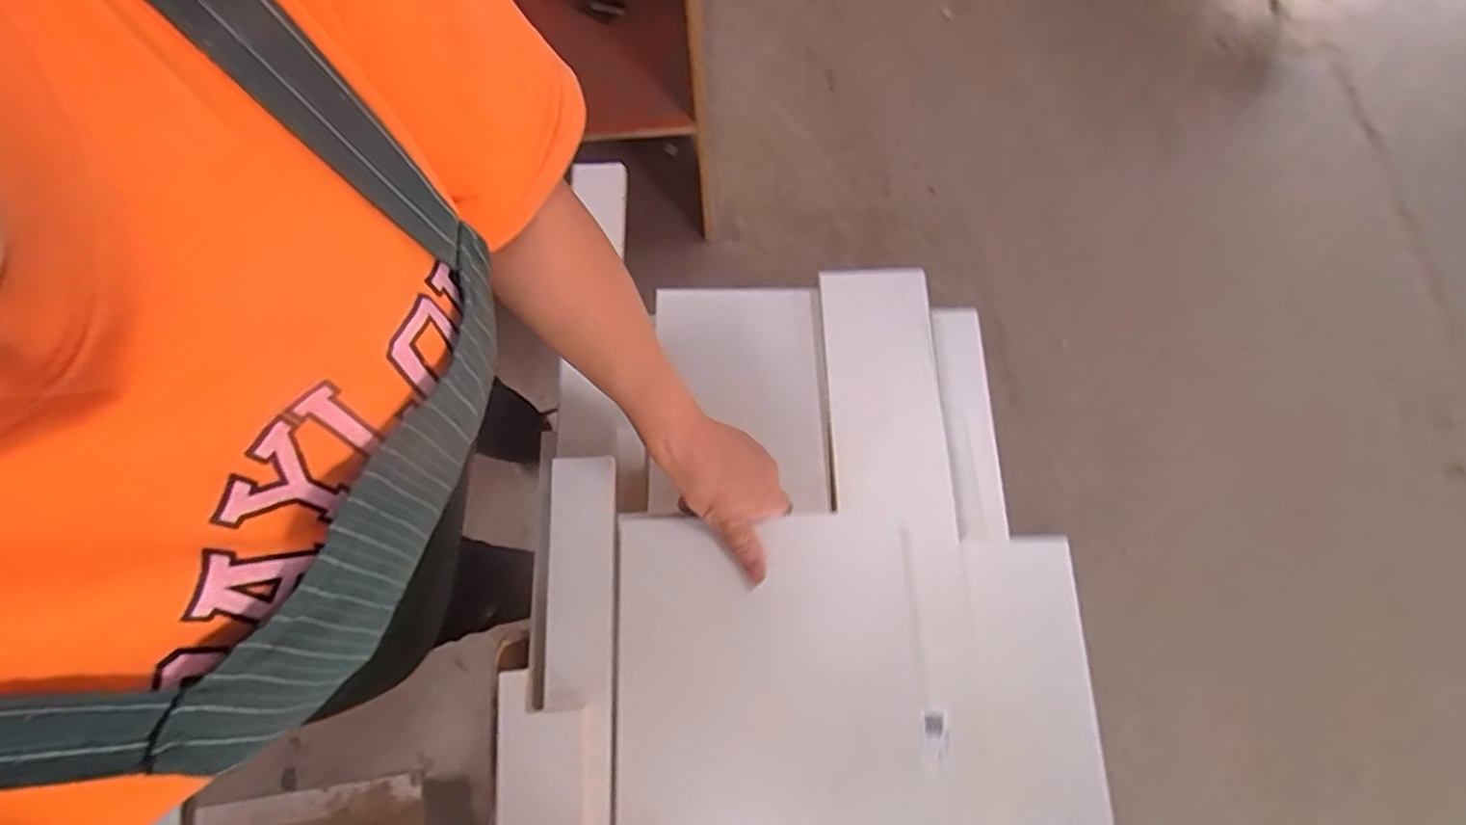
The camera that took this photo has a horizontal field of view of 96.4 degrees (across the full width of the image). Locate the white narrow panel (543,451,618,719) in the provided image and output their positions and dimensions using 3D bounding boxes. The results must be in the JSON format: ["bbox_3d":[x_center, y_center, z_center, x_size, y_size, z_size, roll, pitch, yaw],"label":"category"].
[{"bbox_3d":[-0.119,0.127,0.509,0.051,0.014,0.184,-2,72,0],"label":"white narrow panel"}]

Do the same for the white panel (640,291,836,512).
[{"bbox_3d":[0.004,-0.015,0.598,0.156,0.019,0.214,-1,72,4],"label":"white panel"}]

